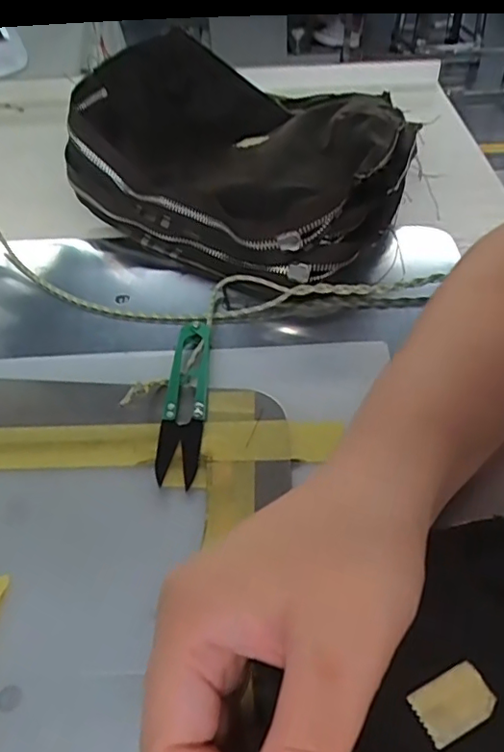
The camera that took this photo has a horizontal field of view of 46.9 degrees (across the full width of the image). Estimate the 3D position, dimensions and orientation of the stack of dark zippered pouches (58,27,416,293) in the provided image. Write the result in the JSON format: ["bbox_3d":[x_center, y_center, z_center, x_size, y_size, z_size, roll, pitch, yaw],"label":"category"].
[{"bbox_3d":[-0.012,-0.168,0.431,0.263,0.072,0.179,25,55,25],"label":"stack of dark zippered pouches"}]

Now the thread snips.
[{"bbox_3d":[-0.035,0.011,0.307,0.022,0.009,0.102,-2,48,4],"label":"thread snips"}]

